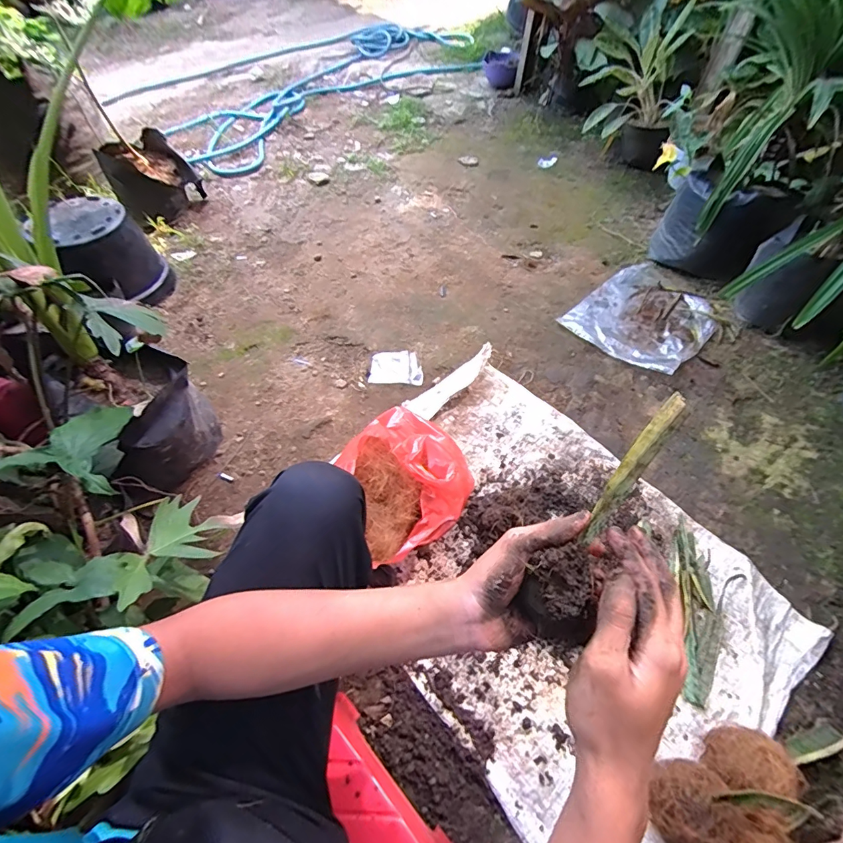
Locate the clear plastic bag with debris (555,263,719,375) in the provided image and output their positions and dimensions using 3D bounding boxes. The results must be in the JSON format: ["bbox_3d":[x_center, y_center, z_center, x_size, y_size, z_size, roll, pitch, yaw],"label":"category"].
[{"bbox_3d":[0.643,-0.303,1.264,0.388,0.034,0.332,-35,63,-25],"label":"clear plastic bag with debris"}]

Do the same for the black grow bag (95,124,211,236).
[{"bbox_3d":[-0.886,-0.797,1.497,0.259,0.223,0.252,-28,60,-22],"label":"black grow bag"}]

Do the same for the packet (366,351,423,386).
[{"bbox_3d":[-0.068,-0.144,1.180,0.145,0.022,0.098,5,53,0],"label":"packet"}]

